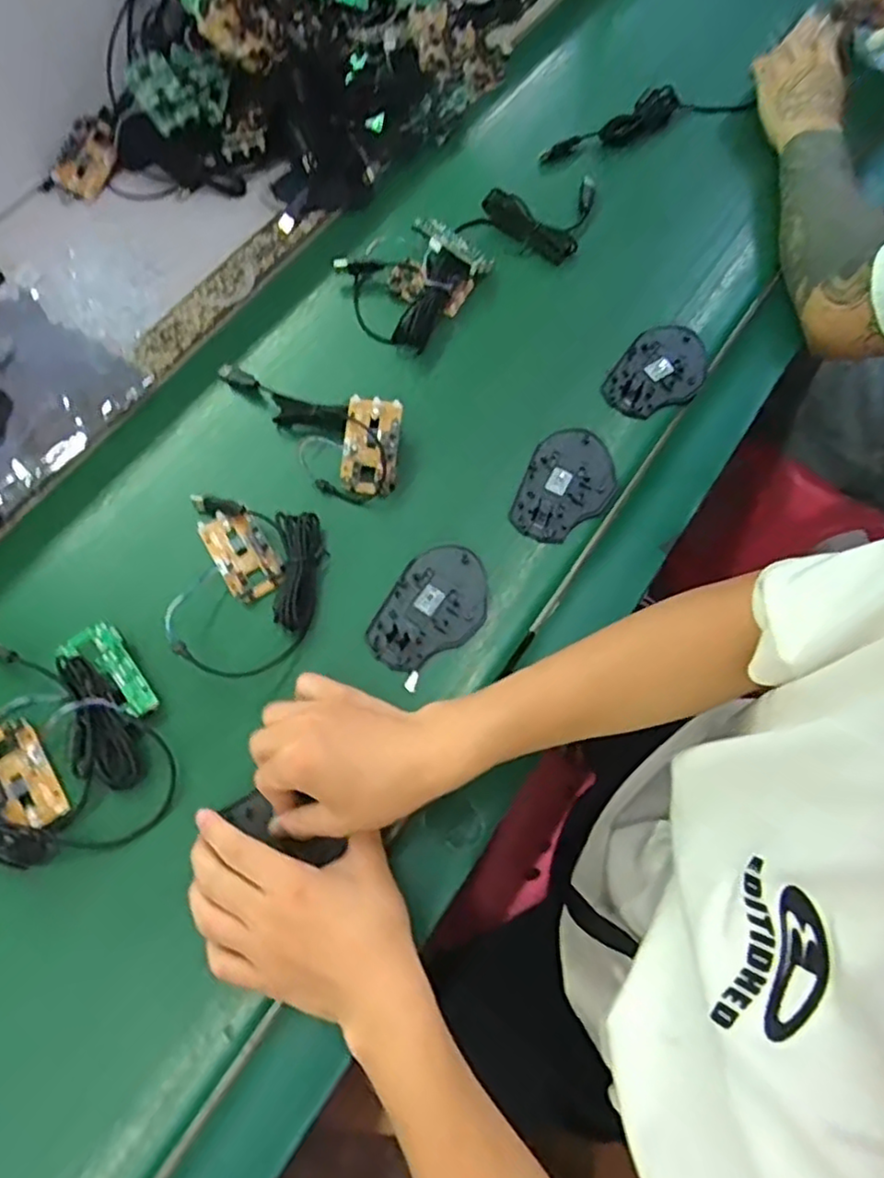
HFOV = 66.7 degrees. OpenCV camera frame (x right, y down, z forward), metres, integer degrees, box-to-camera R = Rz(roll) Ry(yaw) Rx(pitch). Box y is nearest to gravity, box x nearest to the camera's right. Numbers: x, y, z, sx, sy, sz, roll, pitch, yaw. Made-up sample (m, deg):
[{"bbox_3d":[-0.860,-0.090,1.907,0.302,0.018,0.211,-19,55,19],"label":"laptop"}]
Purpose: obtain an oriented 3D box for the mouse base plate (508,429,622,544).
[{"bbox_3d":[0.104,-0.085,0.551,0.073,0.006,0.108,26,71,10],"label":"mouse base plate"}]

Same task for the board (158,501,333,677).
[{"bbox_3d":[-0.150,-0.005,0.518,0.107,0.034,0.139,2,69,1],"label":"board"}]

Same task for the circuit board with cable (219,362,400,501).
[{"bbox_3d":[-0.122,-0.137,0.570,0.185,0.030,0.083,21,70,8],"label":"circuit board with cable"}]

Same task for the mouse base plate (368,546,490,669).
[{"bbox_3d":[-0.006,0.015,0.515,0.071,0.008,0.106,29,72,11],"label":"mouse base plate"}]

